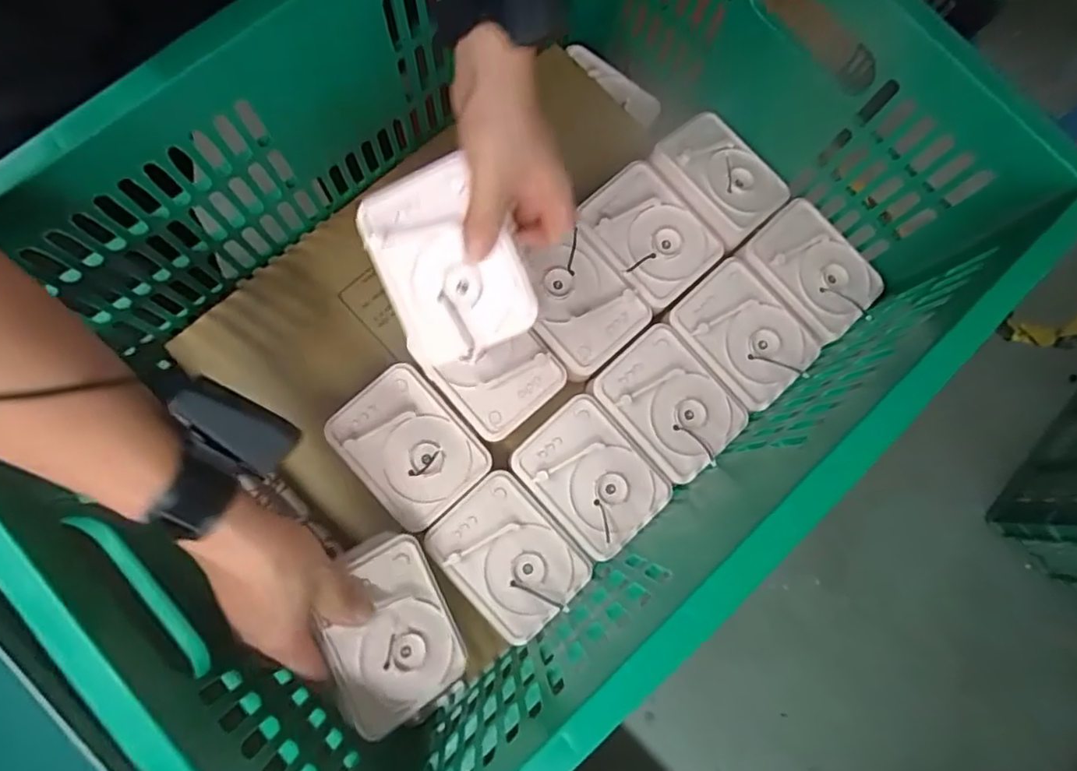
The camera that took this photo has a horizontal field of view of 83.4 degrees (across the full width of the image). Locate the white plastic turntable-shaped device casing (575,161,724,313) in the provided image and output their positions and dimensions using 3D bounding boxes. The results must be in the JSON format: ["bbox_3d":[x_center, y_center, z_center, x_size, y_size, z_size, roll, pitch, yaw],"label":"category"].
[{"bbox_3d":[0.104,-0.143,0.572,0.095,0.015,0.123,-39,84,-10],"label":"white plastic turntable-shaped device casing"}]

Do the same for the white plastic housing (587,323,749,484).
[{"bbox_3d":[0.119,0.015,0.551,0.096,0.021,0.124,-41,85,-11],"label":"white plastic housing"}]

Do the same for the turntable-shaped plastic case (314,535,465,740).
[{"bbox_3d":[-0.116,0.189,0.465,0.096,0.023,0.130,-26,93,-35],"label":"turntable-shaped plastic case"}]

